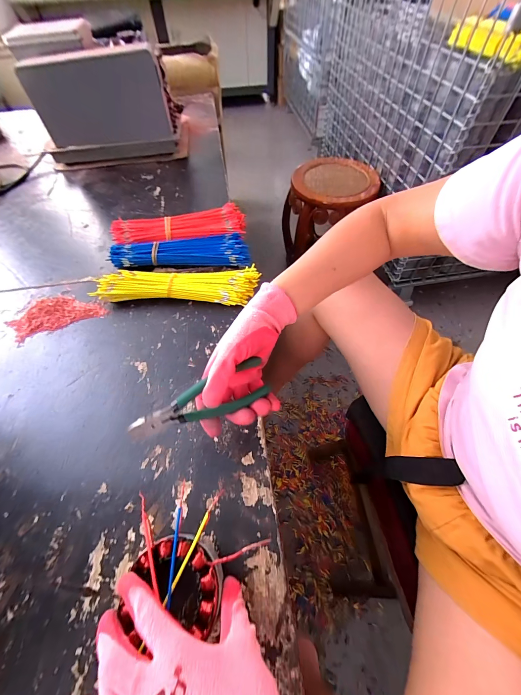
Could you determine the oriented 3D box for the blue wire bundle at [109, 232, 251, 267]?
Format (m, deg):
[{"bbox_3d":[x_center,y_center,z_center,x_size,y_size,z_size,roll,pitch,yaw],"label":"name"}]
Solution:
[{"bbox_3d":[-0.149,-0.181,0.528,0.249,0.032,0.068,-2,57,-1],"label":"blue wire bundle"}]

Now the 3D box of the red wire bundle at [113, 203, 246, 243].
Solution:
[{"bbox_3d":[-0.159,-0.238,0.559,0.258,0.039,0.080,-6,57,-3],"label":"red wire bundle"}]

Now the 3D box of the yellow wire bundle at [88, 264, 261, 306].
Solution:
[{"bbox_3d":[-0.137,-0.109,0.479,0.261,0.032,0.077,1,57,2],"label":"yellow wire bundle"}]

